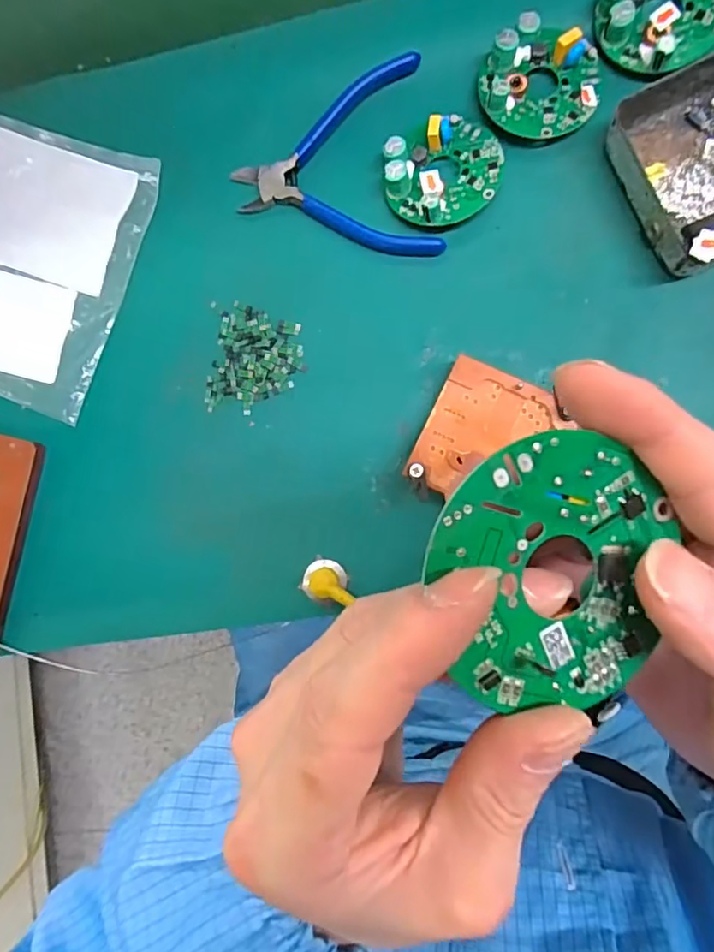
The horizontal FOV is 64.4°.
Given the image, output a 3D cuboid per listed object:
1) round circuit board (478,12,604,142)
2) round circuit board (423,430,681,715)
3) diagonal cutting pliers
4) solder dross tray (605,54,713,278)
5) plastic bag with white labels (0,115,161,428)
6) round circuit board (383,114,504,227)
[{"bbox_3d":[0.098,-0.211,0.302,0.062,0.014,0.056,21,91,8],"label":"round circuit board"},{"bbox_3d":[0.044,0.022,0.129,0.059,0.004,0.061,-1,96,-15],"label":"round circuit board"},{"bbox_3d":[-0.014,-0.170,0.320,0.110,0.010,0.108,-9,87,7],"label":"diagonal cutting pliers"},{"bbox_3d":[0.182,-0.159,0.283,0.086,0.035,0.098,-23,85,6],"label":"solder dross tray"},{"bbox_3d":[-0.202,-0.131,0.348,0.128,0.007,0.161,20,91,8],"label":"plastic bag with white labels"},{"bbox_3d":[0.047,-0.167,0.308,0.063,0.017,0.056,-19,85,6],"label":"round circuit board"}]

